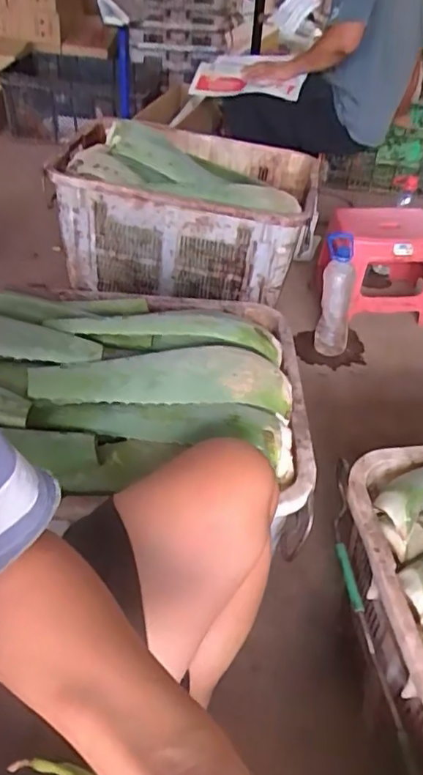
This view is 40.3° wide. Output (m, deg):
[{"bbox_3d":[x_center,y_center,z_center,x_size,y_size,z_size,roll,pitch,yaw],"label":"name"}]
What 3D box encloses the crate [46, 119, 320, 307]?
[{"bbox_3d":[-0.053,-0.530,1.661,0.656,0.327,0.489,9,40,7],"label":"crate"}]

